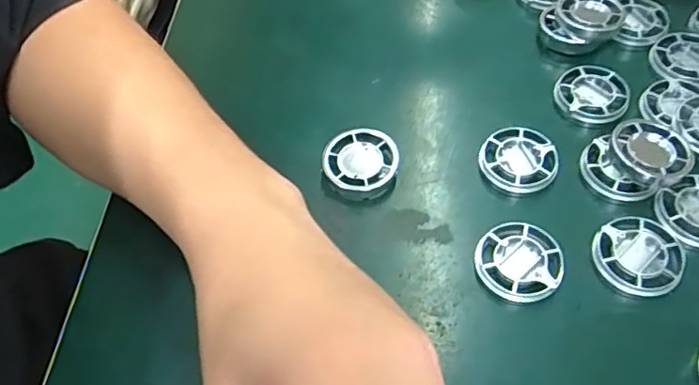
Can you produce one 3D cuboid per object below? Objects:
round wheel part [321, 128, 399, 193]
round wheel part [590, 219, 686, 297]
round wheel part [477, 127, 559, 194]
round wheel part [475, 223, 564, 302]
[{"bbox_3d":[0.006,-0.015,0.312,0.040,0.015,0.038,-1,57,2],"label":"round wheel part"},{"bbox_3d":[0.135,0.032,0.276,0.038,0.015,0.039,-1,57,2],"label":"round wheel part"},{"bbox_3d":[0.089,-0.018,0.307,0.039,0.006,0.038,-1,57,2],"label":"round wheel part"},{"bbox_3d":[0.080,0.033,0.276,0.038,0.011,0.038,-1,57,2],"label":"round wheel part"}]

